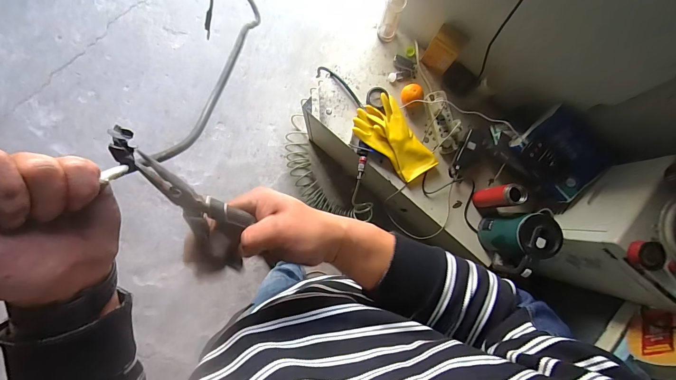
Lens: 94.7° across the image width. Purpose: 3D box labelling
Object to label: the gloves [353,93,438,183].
[{"bbox_3d":[0.156,-0.141,0.913,0.149,0.059,0.253,-32,87,-5],"label":"gloves"}]

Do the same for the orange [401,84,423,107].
[{"bbox_3d":[0.217,-0.275,0.909,0.064,0.055,0.061,-6,85,-4],"label":"orange"}]

